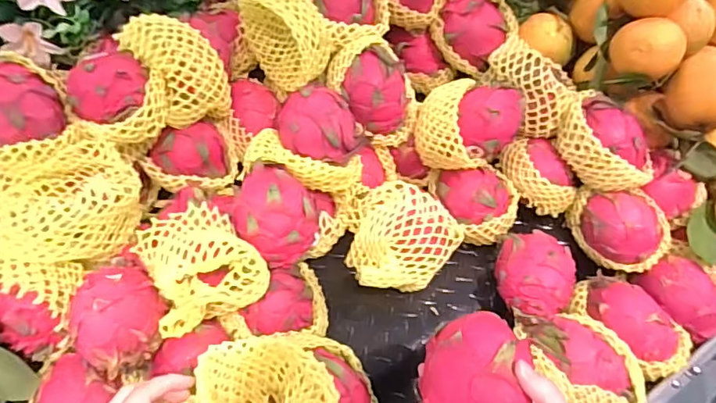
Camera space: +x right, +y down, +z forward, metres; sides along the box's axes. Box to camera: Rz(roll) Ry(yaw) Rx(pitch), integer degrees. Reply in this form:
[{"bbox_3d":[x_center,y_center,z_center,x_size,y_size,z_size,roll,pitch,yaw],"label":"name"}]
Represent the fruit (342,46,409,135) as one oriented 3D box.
[{"bbox_3d":[0.022,-0.135,0.602,0.078,0.099,0.063,-22,23,-18],"label":"fruit"}]

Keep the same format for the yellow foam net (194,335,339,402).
[{"bbox_3d":[-0.073,0.178,0.420,0.102,0.086,0.110,0,53,0],"label":"yellow foam net"}]

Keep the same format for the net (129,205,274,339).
[{"bbox_3d":[-0.144,0.066,0.467,0.101,0.082,0.109,0,53,0],"label":"net"}]

